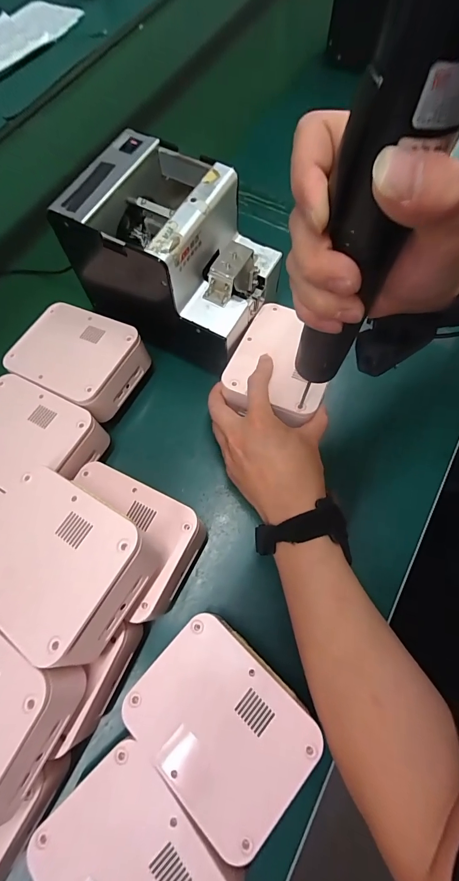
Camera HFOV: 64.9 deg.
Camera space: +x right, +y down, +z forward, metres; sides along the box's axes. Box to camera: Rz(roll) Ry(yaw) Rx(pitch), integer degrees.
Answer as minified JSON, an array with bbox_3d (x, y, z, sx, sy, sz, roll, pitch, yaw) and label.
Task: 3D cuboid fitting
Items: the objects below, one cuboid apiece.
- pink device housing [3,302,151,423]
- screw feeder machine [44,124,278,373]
[{"bbox_3d":[-0.164,-0.091,0.389,0.135,0.039,0.097,26,72,13],"label":"pink device housing"},{"bbox_3d":[-0.051,-0.188,0.373,0.176,0.138,0.125,24,72,12],"label":"screw feeder machine"}]

